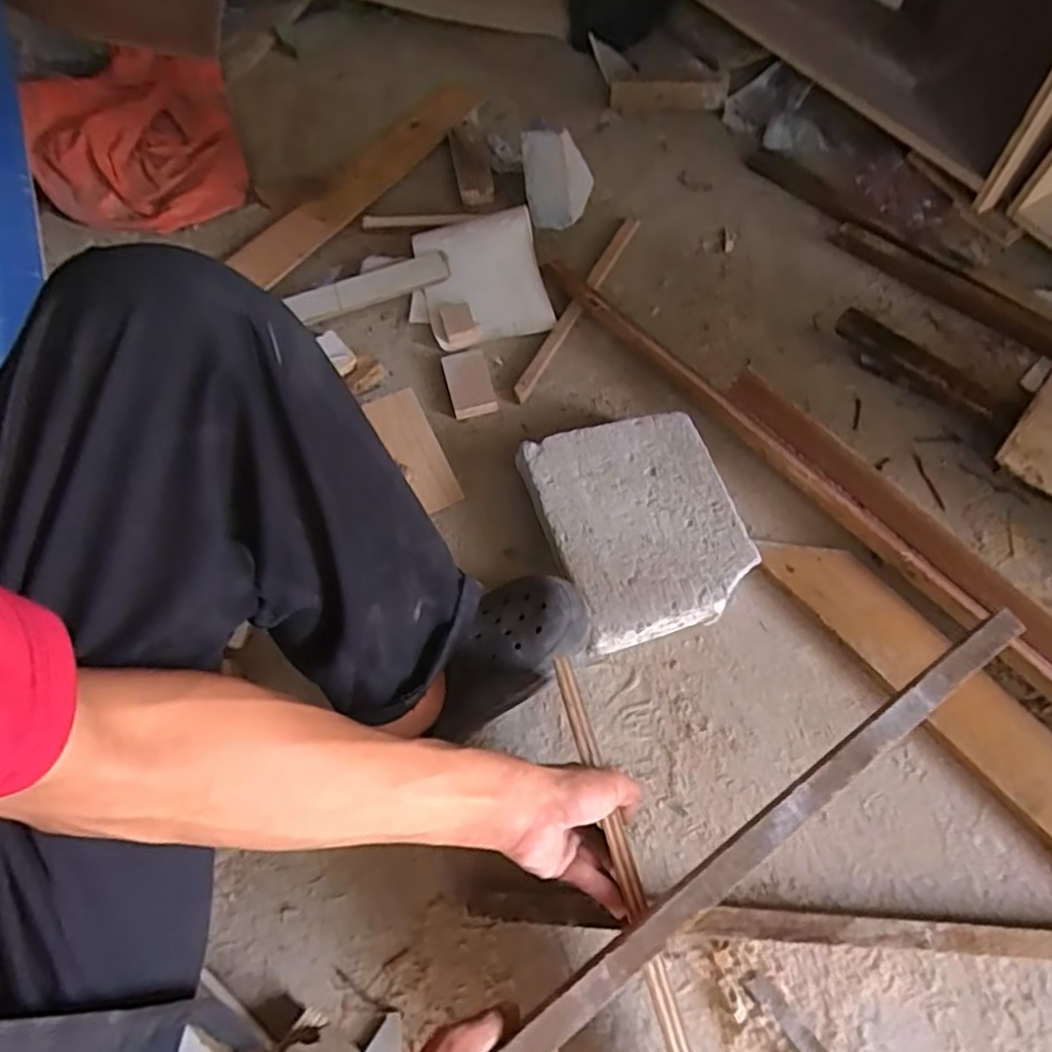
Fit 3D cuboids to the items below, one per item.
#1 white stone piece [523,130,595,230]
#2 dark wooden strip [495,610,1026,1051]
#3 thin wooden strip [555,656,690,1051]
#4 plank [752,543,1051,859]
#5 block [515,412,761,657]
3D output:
[{"bbox_3d":[0.049,-0.507,1.015,0.104,0.131,0.058,-1,63,3],"label":"white stone piece"},{"bbox_3d":[0.182,0.203,0.483,0.476,0.014,0.026,-33,65,-15],"label":"dark wooden strip"},{"bbox_3d":[0.081,0.277,0.482,0.015,0.016,0.377,-15,67,-4],"label":"thin wooden strip"},{"bbox_3d":[0.510,0.265,0.646,0.093,0.024,0.707,-37,66,-14],"label":"plank"},{"bbox_3d":[0.125,0.002,0.779,0.200,0.076,0.243,-17,63,-5],"label":"block"}]

